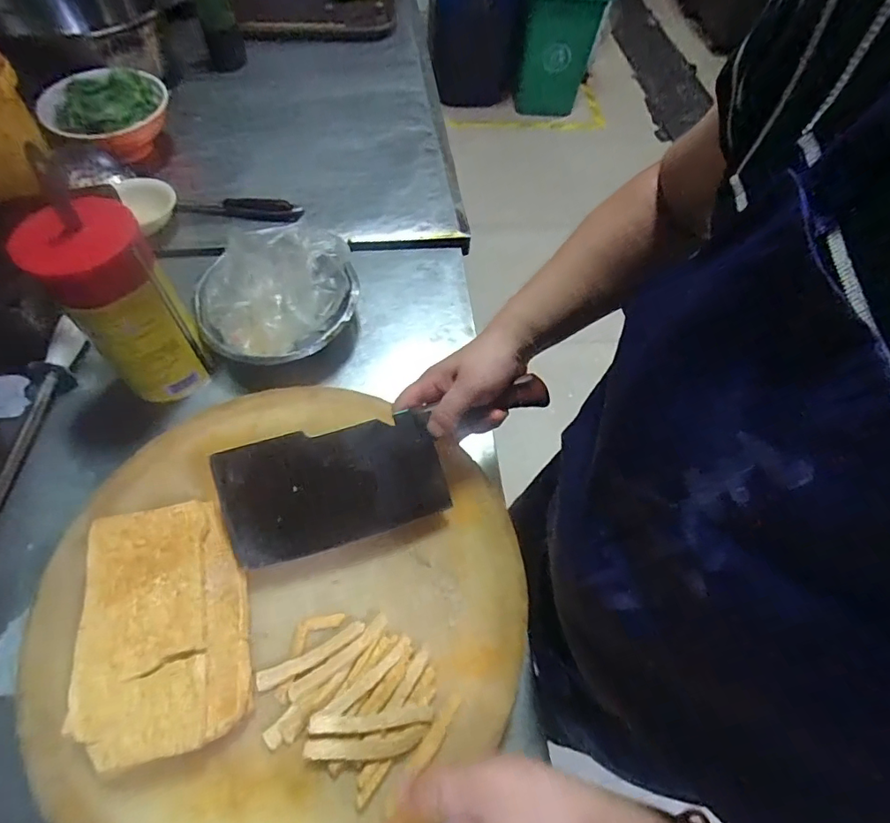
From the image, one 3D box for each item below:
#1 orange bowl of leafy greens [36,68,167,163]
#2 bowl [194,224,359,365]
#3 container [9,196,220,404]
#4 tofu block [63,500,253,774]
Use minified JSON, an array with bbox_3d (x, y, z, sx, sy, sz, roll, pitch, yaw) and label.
[{"bbox_3d":[-0.520,-0.459,0.773,0.181,0.070,0.162,-36,68,-23],"label":"orange bowl of leafy greens"},{"bbox_3d":[-0.205,-0.135,0.599,0.188,0.113,0.164,1,59,-4],"label":"bowl"},{"bbox_3d":[-0.334,-0.108,0.518,0.099,0.198,0.094,-35,67,-22],"label":"container"},{"bbox_3d":[-0.225,0.169,0.401,0.116,0.033,0.186,-11,61,-11],"label":"tofu block"}]

